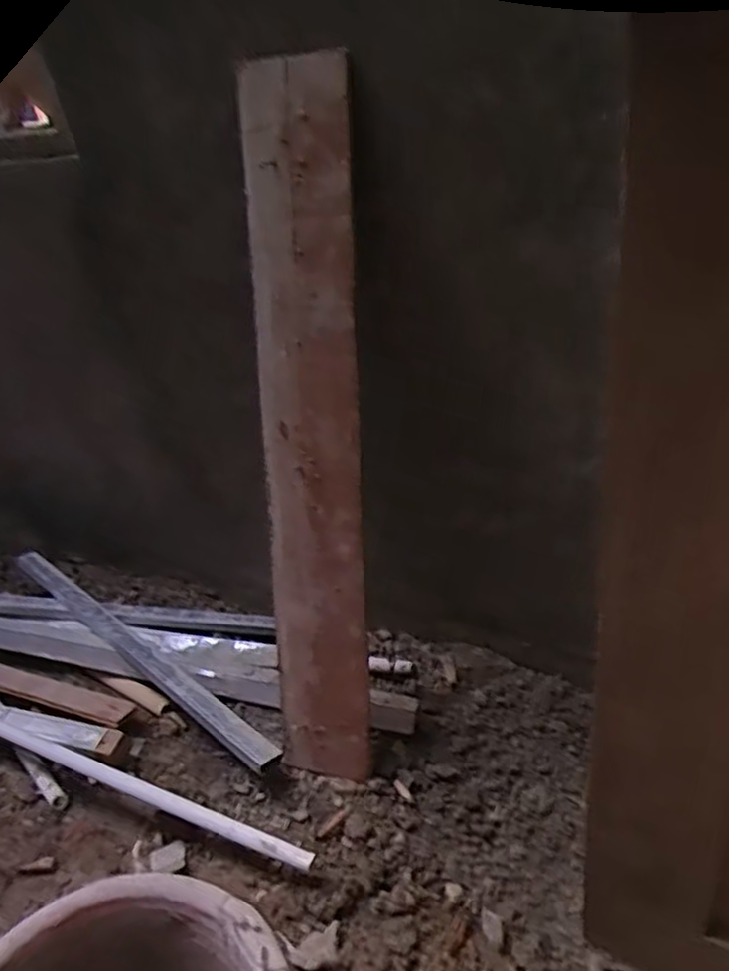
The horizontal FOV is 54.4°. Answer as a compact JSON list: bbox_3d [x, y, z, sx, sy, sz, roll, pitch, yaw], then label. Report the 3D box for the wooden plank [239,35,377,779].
[{"bbox_3d":[-0.047,-0.020,0.658,0.095,0.653,0.023,3,15,14],"label":"wooden plank"}]

